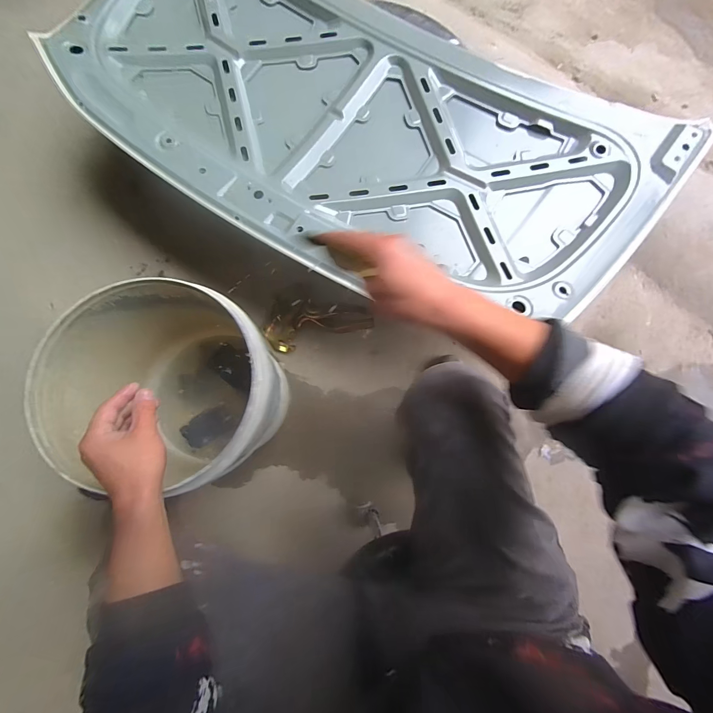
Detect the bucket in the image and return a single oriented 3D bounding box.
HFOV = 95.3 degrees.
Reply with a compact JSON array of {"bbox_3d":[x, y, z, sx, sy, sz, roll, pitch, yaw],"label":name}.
[{"bbox_3d":[-0.305,0.069,0.594,0.333,0.303,0.320,0,78,-1],"label":"bucket"}]

